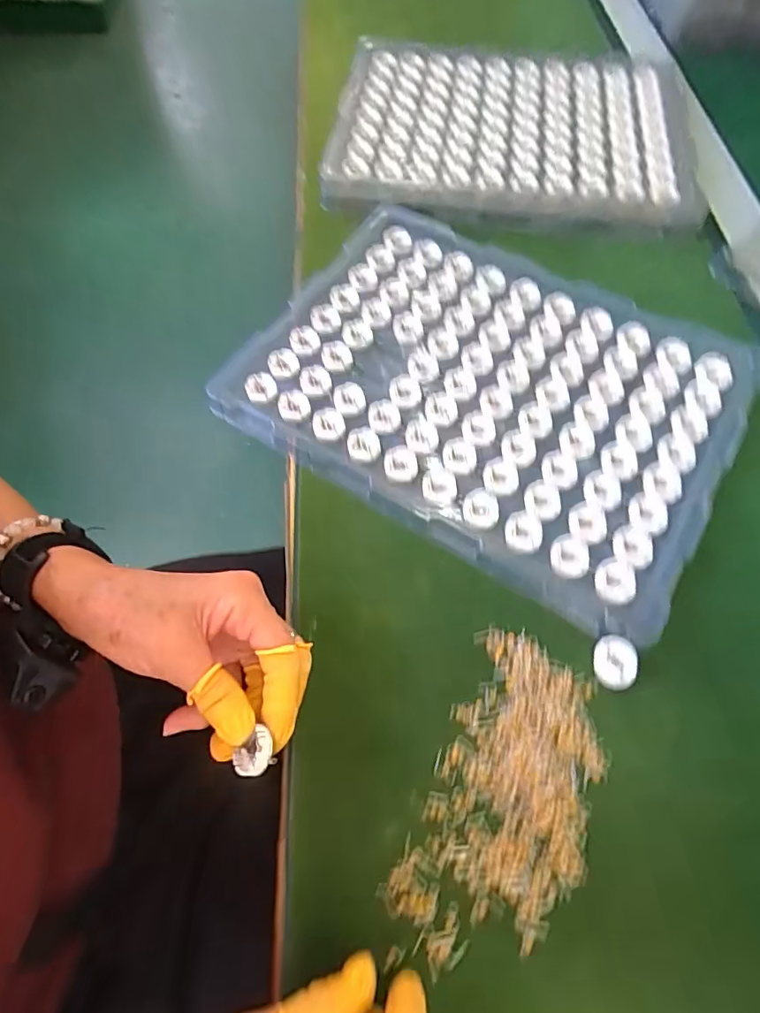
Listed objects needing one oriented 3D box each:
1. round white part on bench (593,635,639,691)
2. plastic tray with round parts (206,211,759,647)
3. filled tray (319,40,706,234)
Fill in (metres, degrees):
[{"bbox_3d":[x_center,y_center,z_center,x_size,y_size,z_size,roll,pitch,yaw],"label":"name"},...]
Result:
[{"bbox_3d":[0.138,0.091,0.303,0.023,0.010,0.029,5,64,2],"label":"round white part on bench"},{"bbox_3d":[0.079,-0.094,0.392,0.342,0.016,0.252,30,67,13],"label":"plastic tray with round parts"},{"bbox_3d":[0.125,-0.380,0.517,0.338,0.032,0.257,7,64,3],"label":"filled tray"}]

